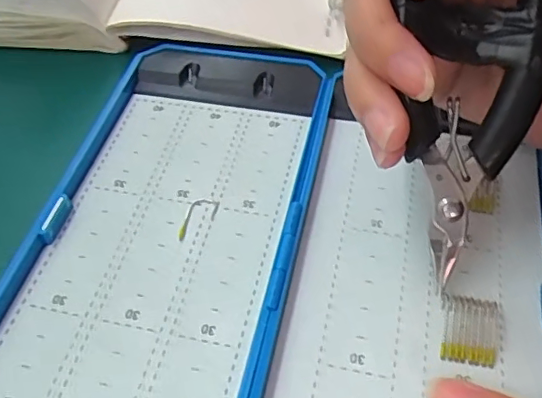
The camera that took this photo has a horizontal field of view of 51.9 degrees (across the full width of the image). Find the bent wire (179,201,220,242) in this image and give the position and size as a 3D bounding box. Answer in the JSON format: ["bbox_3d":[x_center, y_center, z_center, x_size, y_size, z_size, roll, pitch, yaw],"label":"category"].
[{"bbox_3d":[-0.027,0.006,0.202,0.011,0.004,0.020,10,53,13],"label":"bent wire"}]

